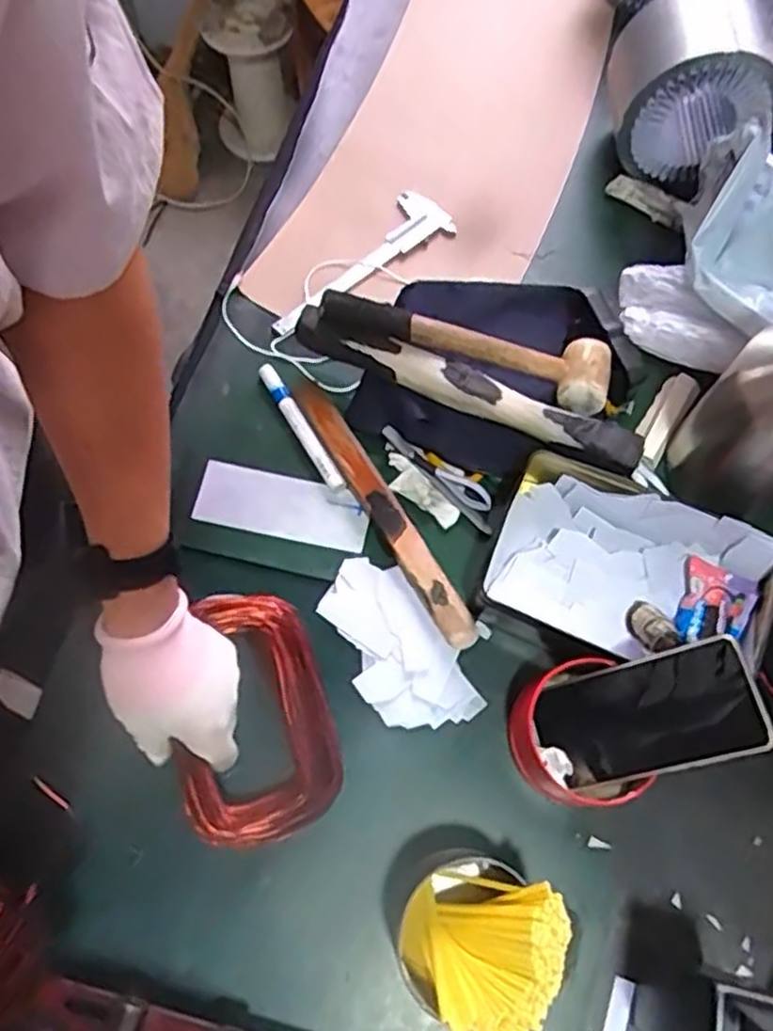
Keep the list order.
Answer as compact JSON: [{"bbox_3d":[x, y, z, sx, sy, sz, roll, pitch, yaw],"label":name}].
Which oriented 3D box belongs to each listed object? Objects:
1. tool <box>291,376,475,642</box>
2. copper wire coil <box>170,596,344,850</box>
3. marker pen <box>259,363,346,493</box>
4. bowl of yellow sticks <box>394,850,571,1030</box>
[{"bbox_3d":[-0.006,-0.010,0.633,0.026,0.018,0.277,-29,71,-12],"label":"tool"},{"bbox_3d":[-0.102,0.147,0.552,0.113,0.035,0.177,-17,67,-8],"label":"copper wire coil"},{"bbox_3d":[-0.078,-0.082,0.672,0.014,0.012,0.146,-29,71,-12],"label":"marker pen"},{"bbox_3d":[0.059,0.284,0.495,0.097,0.093,0.096,0,67,0],"label":"bowl of yellow sticks"}]

